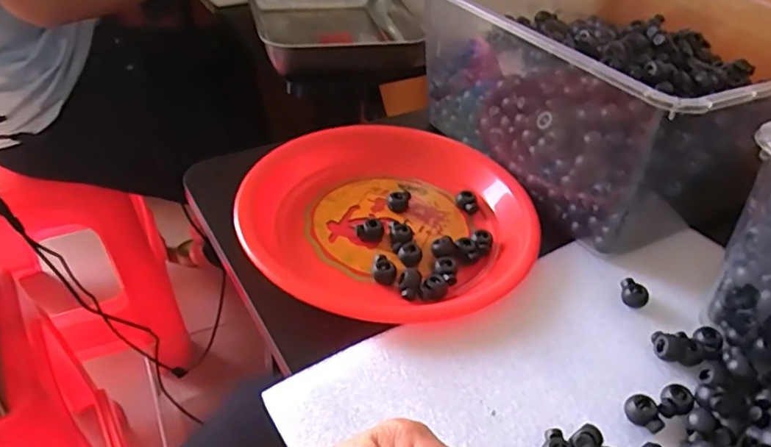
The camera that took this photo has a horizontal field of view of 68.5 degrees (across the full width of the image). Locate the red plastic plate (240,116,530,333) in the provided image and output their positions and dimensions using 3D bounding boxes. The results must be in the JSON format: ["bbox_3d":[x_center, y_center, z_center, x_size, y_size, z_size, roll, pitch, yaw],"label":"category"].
[{"bbox_3d":[0.002,-0.010,0.453,0.221,0.038,0.226,2,42,-2],"label":"red plastic plate"}]

